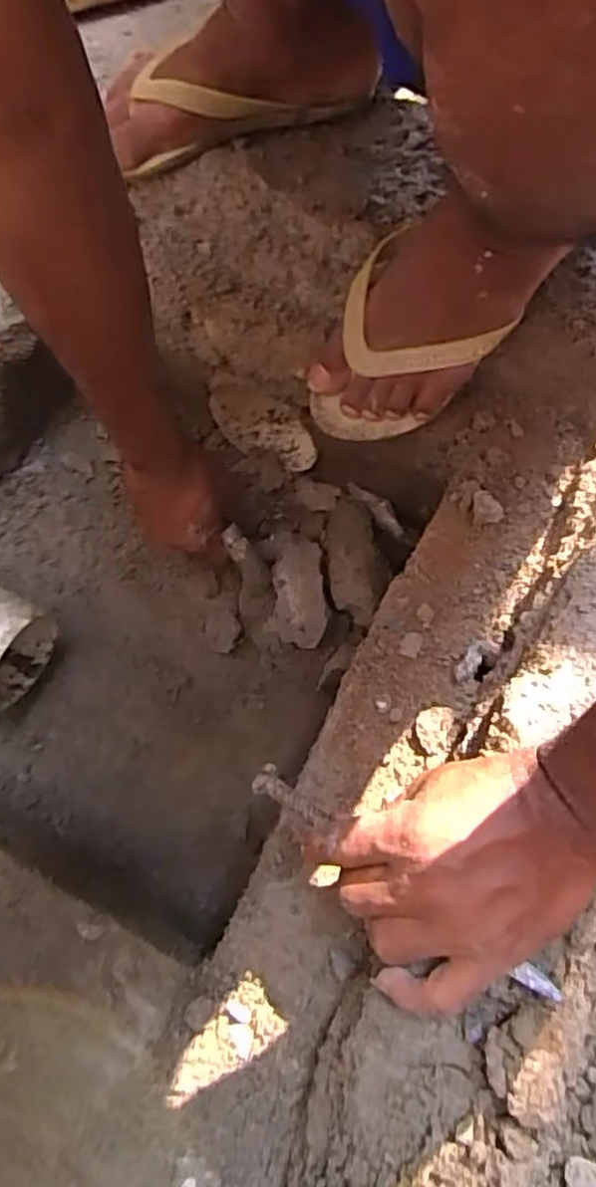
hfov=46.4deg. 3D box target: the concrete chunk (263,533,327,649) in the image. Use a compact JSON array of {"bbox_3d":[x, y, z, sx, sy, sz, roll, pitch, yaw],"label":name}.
[{"bbox_3d":[0.001,-0.001,0.630,0.051,0.063,0.101,6,69,2],"label":"concrete chunk"}]

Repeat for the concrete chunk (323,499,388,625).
[{"bbox_3d":[0.050,-0.032,0.622,0.048,0.038,0.122,-5,69,-3],"label":"concrete chunk"}]

